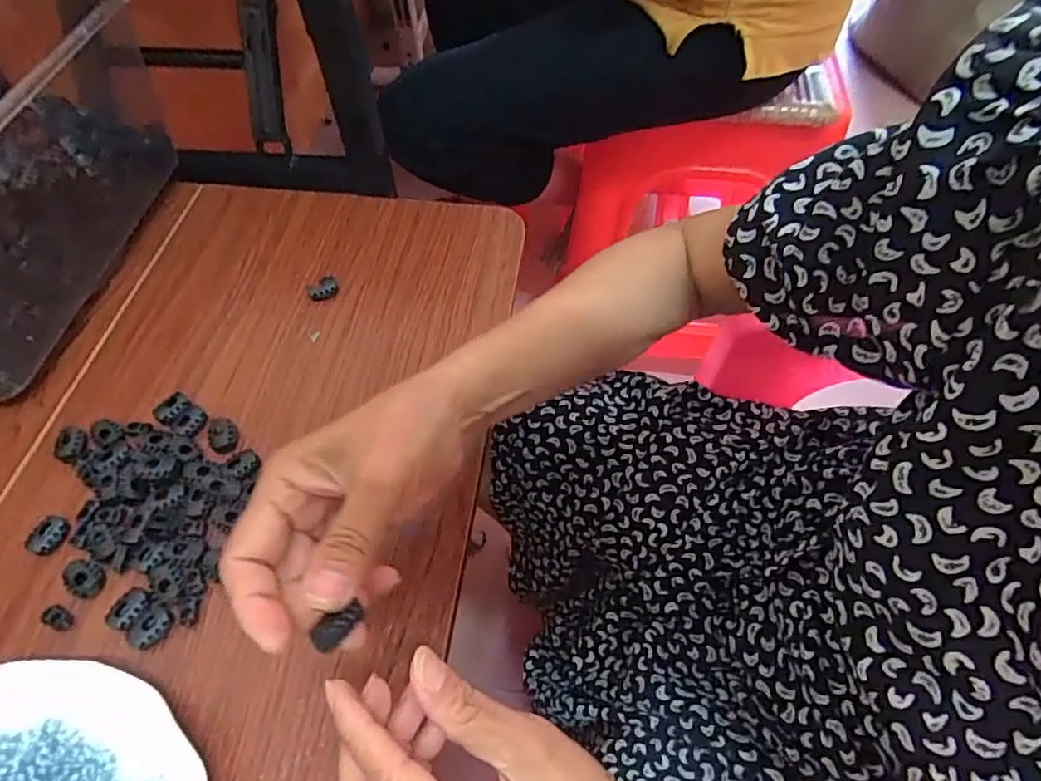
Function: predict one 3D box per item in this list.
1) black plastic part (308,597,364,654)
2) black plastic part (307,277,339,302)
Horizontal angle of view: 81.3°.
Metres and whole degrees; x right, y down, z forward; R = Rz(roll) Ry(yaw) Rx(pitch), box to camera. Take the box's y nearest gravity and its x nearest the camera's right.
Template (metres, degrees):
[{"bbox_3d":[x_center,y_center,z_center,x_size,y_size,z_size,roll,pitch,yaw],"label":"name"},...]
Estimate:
[{"bbox_3d":[-0.070,0.089,0.231,0.010,0.008,0.022,38,48,21],"label":"black plastic part"},{"bbox_3d":[-0.148,-0.075,0.457,0.022,0.010,0.015,-28,59,-17],"label":"black plastic part"}]

